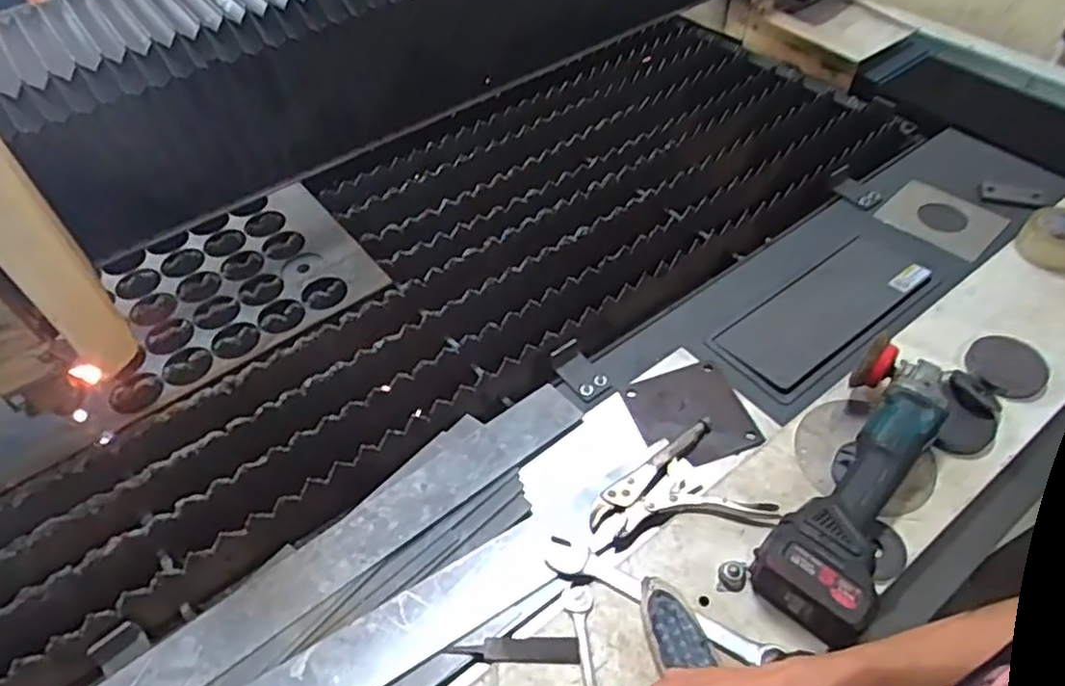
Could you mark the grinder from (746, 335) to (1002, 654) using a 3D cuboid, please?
[{"bbox_3d":[0.407,0.150,0.798,0.139,0.094,0.406,29,57,27],"label":"grinder"}]

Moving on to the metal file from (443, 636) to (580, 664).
[{"bbox_3d":[-0.021,0.333,0.732,0.140,0.005,0.026,-2,49,3],"label":"metal file"}]

